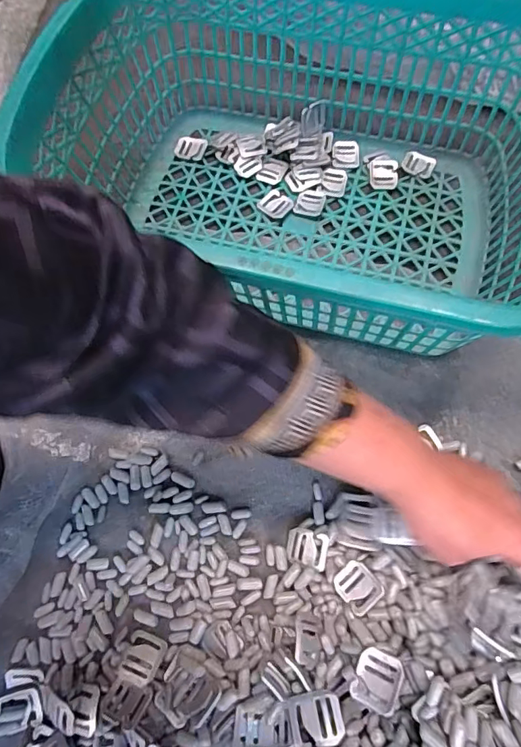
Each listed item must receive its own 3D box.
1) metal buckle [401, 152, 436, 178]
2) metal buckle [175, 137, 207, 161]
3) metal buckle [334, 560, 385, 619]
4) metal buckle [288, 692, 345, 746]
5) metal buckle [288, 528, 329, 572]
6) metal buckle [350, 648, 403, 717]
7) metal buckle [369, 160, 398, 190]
[{"bbox_3d":[0.175,-0.232,0.521,0.033,0.005,0.025,21,73,9],"label":"metal buckle"},{"bbox_3d":[-0.081,-0.260,0.543,0.037,0.008,0.028,20,73,9],"label":"metal buckle"},{"bbox_3d":[0.076,0.168,0.369,0.030,0.004,0.033,-42,55,-4],"label":"metal buckle"},{"bbox_3d":[0.038,0.235,0.317,0.035,0.008,0.029,-15,42,-1],"label":"metal buckle"},{"bbox_3d":[0.040,0.148,0.397,0.033,0.008,0.028,14,72,7],"label":"metal buckle"},{"bbox_3d":[0.080,0.210,0.321,0.030,0.011,0.035,8,50,30],"label":"metal buckle"},{"bbox_3d":[0.135,-0.218,0.515,0.030,0.008,0.035,1,71,3],"label":"metal buckle"}]

